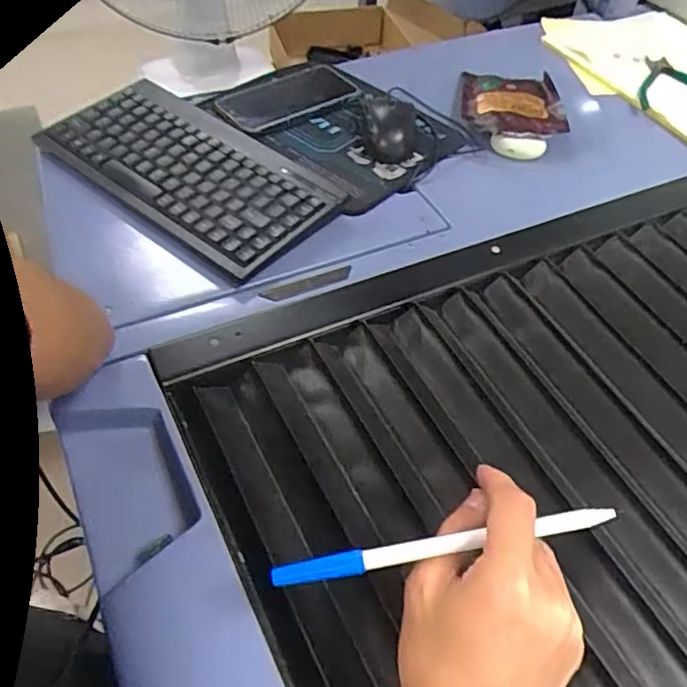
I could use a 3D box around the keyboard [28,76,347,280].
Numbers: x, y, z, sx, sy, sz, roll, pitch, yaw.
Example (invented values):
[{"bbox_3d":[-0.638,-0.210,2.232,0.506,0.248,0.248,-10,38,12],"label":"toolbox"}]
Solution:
[{"bbox_3d":[-0.149,-0.170,0.604,0.283,0.031,0.149,34,56,19],"label":"keyboard"}]

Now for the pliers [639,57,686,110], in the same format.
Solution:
[{"bbox_3d":[0.451,-0.326,0.800,0.124,0.015,0.147,21,53,11],"label":"pliers"}]

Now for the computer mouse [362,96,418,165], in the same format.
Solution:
[{"bbox_3d":[0.052,-0.237,0.676,0.056,0.030,0.095,3,52,-3],"label":"computer mouse"}]

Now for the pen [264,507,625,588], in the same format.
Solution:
[{"bbox_3d":[0.048,0.101,0.305,0.169,0.007,0.011,-12,53,3],"label":"pen"}]

